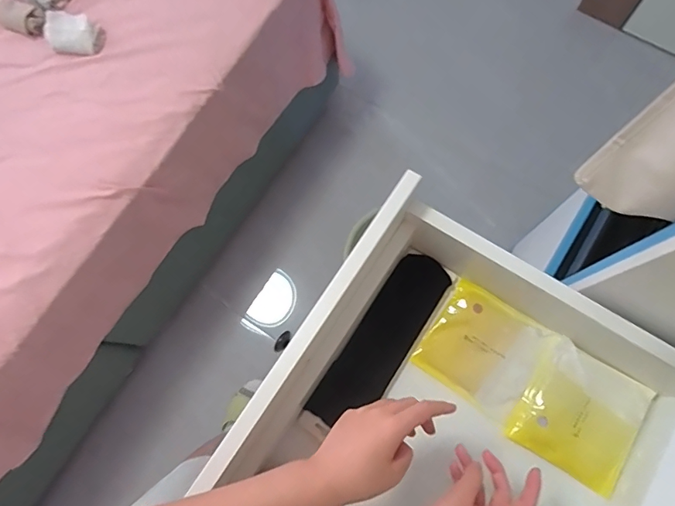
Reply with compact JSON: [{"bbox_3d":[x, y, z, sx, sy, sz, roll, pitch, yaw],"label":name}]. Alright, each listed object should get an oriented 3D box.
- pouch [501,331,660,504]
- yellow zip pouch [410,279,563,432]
[{"bbox_3d":[0.300,0.199,0.556,0.134,0.022,0.138,32,79,11],"label":"pouch"},{"bbox_3d":[0.190,0.125,0.592,0.137,0.009,0.134,33,82,14],"label":"yellow zip pouch"}]

